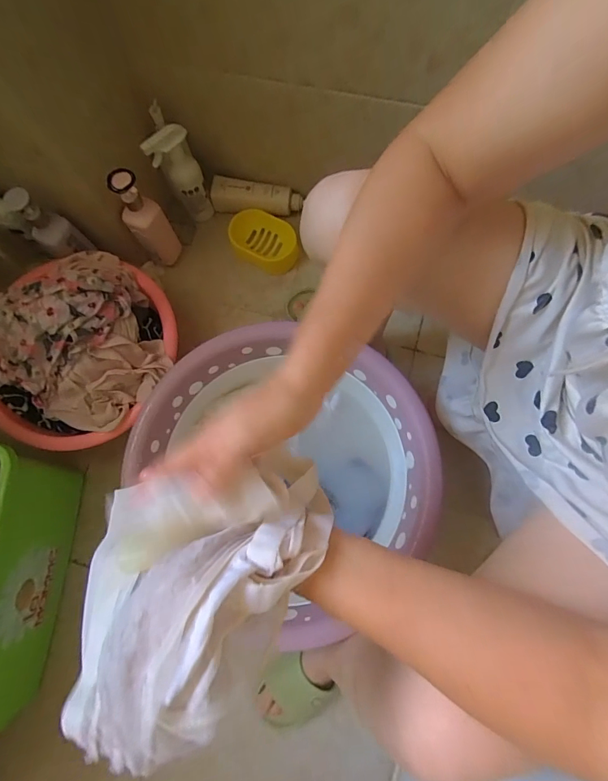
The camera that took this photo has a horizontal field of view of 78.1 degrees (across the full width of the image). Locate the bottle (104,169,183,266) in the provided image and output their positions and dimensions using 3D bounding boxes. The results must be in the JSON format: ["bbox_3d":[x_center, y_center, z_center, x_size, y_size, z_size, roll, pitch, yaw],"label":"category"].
[{"bbox_3d":[-0.322,-0.346,0.776,0.073,0.231,0.053,-36,78,-6],"label":"bottle"}]

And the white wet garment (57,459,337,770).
[{"bbox_3d":[-0.070,0.139,0.259,0.190,0.098,0.150,-15,75,-2],"label":"white wet garment"}]

